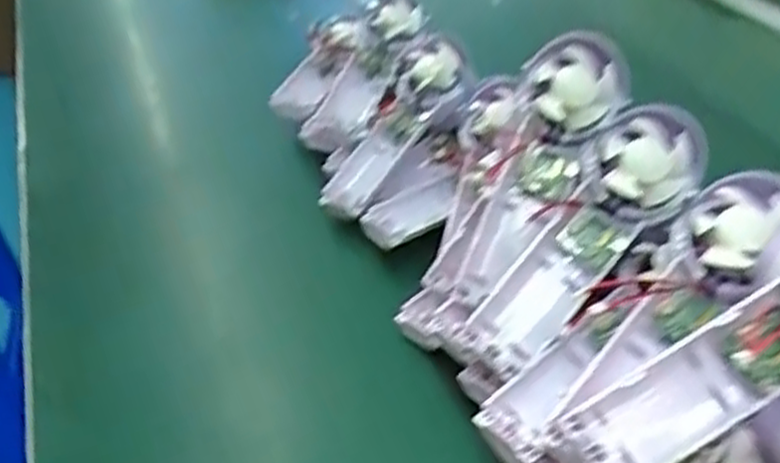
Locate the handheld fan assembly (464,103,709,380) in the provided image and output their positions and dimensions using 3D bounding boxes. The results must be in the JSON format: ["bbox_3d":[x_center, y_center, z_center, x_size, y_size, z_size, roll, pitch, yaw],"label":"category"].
[{"bbox_3d":[0.112,0.002,0.455,0.176,0.034,0.059,-50,51,-1],"label":"handheld fan assembly"}]

